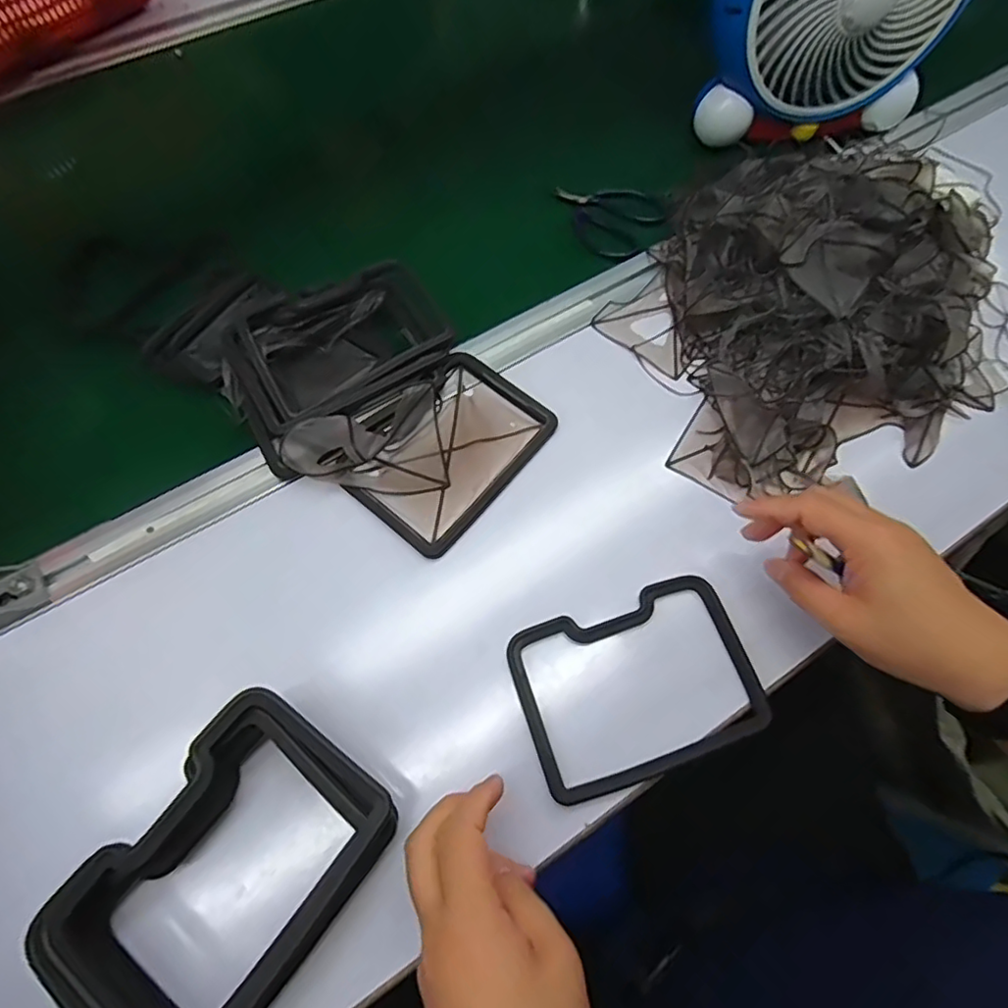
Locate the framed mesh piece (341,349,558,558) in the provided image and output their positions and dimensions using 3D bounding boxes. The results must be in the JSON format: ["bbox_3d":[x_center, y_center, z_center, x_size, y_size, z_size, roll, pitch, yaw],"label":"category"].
[{"bbox_3d":[-0.040,-0.040,0.448,0.095,0.016,0.146,38,71,14],"label":"framed mesh piece"}]

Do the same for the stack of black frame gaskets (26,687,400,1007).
[{"bbox_3d":[-0.142,0.193,0.314,0.116,0.054,0.160,37,71,14],"label":"stack of black frame gaskets"}]

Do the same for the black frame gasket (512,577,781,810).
[{"bbox_3d":[0.085,0.114,0.384,0.150,0.008,0.108,-17,68,-8],"label":"black frame gasket"}]

